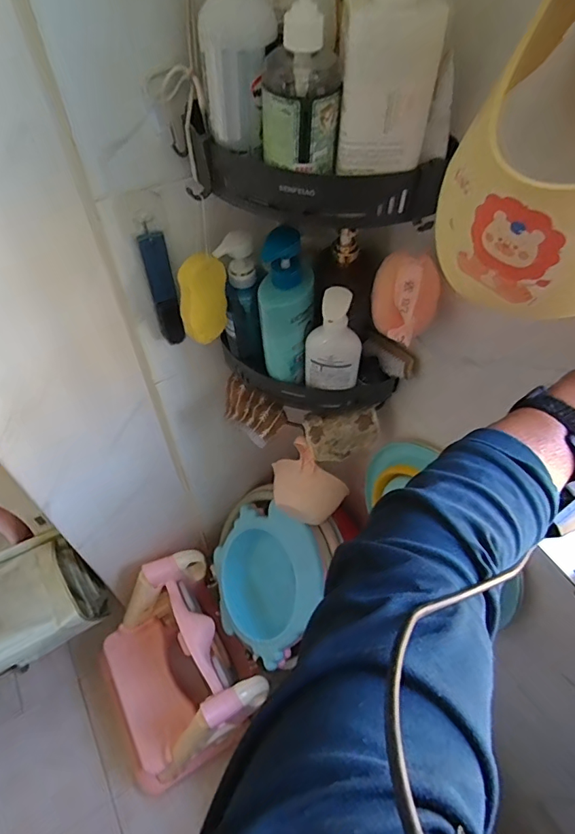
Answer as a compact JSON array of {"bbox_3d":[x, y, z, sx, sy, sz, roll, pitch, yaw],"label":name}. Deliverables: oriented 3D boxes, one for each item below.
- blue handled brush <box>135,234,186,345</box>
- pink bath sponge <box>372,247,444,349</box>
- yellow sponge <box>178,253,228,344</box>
[{"bbox_3d":[-0.162,-0.162,0.628,0.033,0.156,0.030,-12,53,-9],"label":"blue handled brush"},{"bbox_3d":[0.131,-0.133,0.532,0.078,0.093,0.046,15,54,11],"label":"pink bath sponge"},{"bbox_3d":[-0.104,-0.144,0.589,0.058,0.112,0.027,-7,53,-6],"label":"yellow sponge"}]

